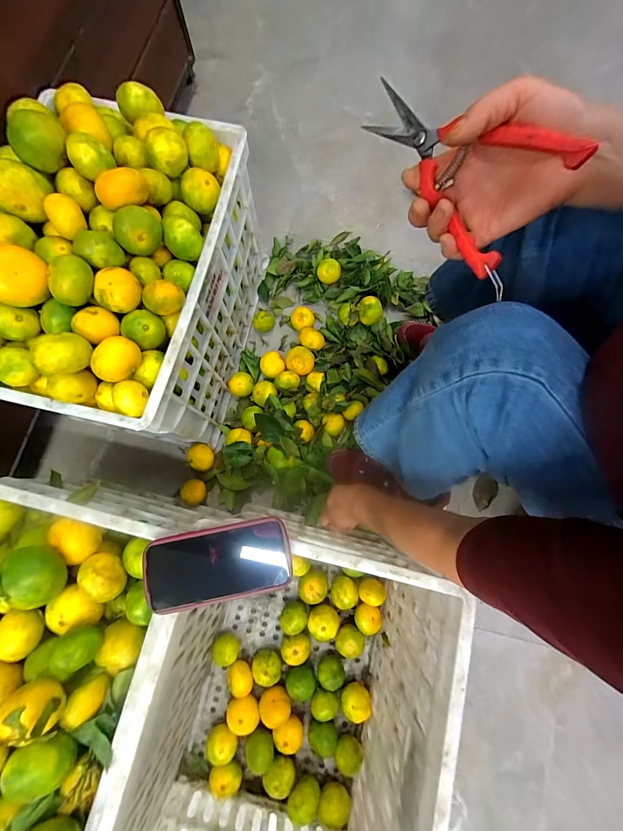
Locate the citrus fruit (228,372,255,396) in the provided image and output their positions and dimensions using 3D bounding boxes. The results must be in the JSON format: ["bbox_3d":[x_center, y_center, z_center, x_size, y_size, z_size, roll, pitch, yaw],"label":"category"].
[{"bbox_3d":[-0.156,-0.070,0.729,0.053,0.038,0.051,0,77,-1],"label":"citrus fruit"}]

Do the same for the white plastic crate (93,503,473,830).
[{"bbox_3d":[-0.041,0.441,0.483,0.356,0.295,0.485,13,77,2],"label":"white plastic crate"}]

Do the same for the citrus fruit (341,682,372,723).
[{"bbox_3d":[0.081,0.525,0.600,0.052,0.046,0.047,-13,78,-4],"label":"citrus fruit"}]

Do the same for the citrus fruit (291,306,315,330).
[{"bbox_3d":[-0.021,-0.220,0.764,0.055,0.044,0.049,4,77,0],"label":"citrus fruit"}]

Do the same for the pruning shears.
[{"bbox_3d":[0.122,-0.208,0.264,0.014,0.092,0.207,-19,70,-39],"label":"pruning shears"}]

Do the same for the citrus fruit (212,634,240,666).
[{"bbox_3d":[-0.163,0.441,0.617,0.044,0.034,0.045,0,77,-1],"label":"citrus fruit"}]

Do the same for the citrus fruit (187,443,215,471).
[{"bbox_3d":[-0.235,0.089,0.692,0.055,0.045,0.056,15,77,3],"label":"citrus fruit"}]

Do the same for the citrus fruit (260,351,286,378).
[{"bbox_3d":[-0.088,-0.114,0.743,0.055,0.040,0.054,0,77,-1],"label":"citrus fruit"}]

